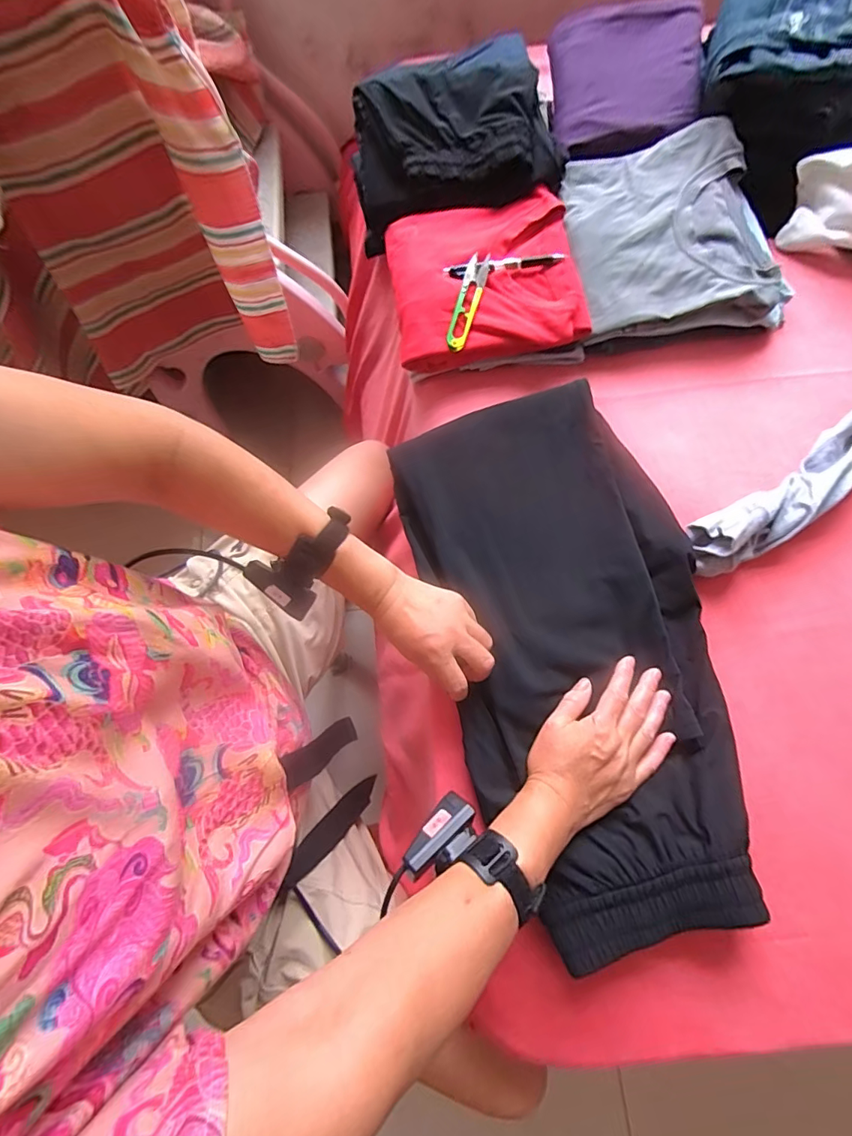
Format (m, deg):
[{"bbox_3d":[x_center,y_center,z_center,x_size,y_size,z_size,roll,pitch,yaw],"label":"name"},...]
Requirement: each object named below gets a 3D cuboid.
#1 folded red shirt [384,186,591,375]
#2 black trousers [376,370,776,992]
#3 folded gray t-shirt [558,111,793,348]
[{"bbox_3d":[0.069,-0.357,0.576,0.221,0.041,0.215,-7,74,0],"label":"folded red shirt"},{"bbox_3d":[0.146,0.061,0.468,0.262,0.039,0.525,-15,74,-2],"label":"black trousers"},{"bbox_3d":[0.300,-0.418,0.580,0.245,0.035,0.268,-7,74,0],"label":"folded gray t-shirt"}]

